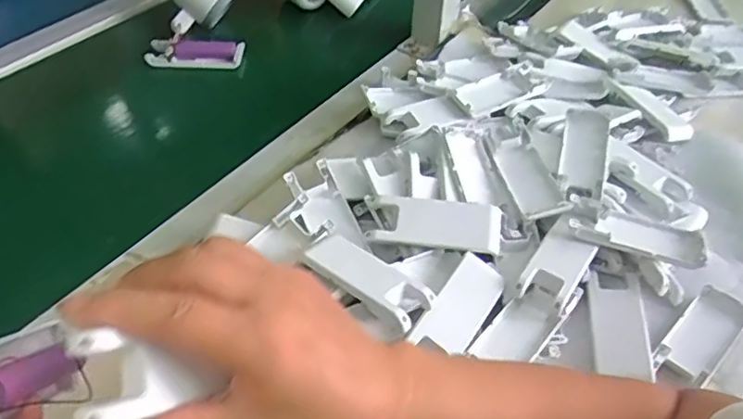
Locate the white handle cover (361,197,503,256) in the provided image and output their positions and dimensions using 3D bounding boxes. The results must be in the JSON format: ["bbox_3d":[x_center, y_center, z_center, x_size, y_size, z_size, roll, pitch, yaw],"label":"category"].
[{"bbox_3d":[0.049,0.007,0.492,0.105,0.016,0.043,12,46,9],"label":"white handle cover"}]

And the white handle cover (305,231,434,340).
[{"bbox_3d":[-0.005,0.047,0.458,0.104,0.020,0.039,34,52,27],"label":"white handle cover"}]

